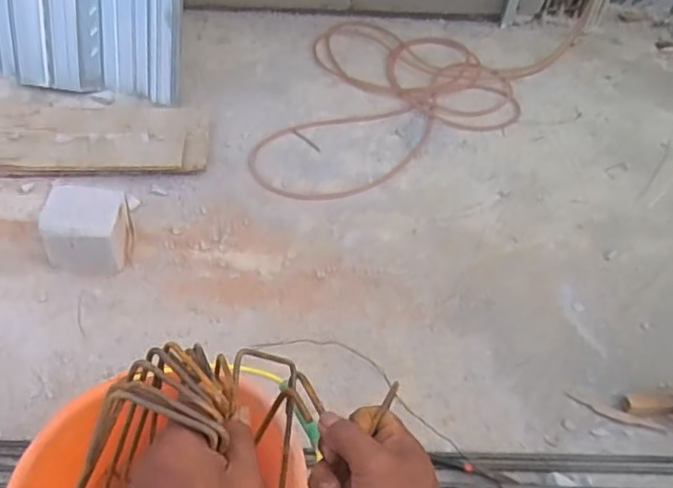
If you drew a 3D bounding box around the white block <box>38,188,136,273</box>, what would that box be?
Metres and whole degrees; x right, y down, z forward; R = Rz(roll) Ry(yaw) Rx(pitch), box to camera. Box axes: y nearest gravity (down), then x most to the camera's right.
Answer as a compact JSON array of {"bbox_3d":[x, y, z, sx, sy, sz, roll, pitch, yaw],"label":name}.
[{"bbox_3d":[-0.465,-0.027,1.108,0.142,0.141,0.120,7,46,0],"label":"white block"}]

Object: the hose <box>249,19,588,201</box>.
[{"bbox_3d":[0.210,-0.497,1.705,1.225,0.028,0.620,-28,56,-30],"label":"hose"}]

